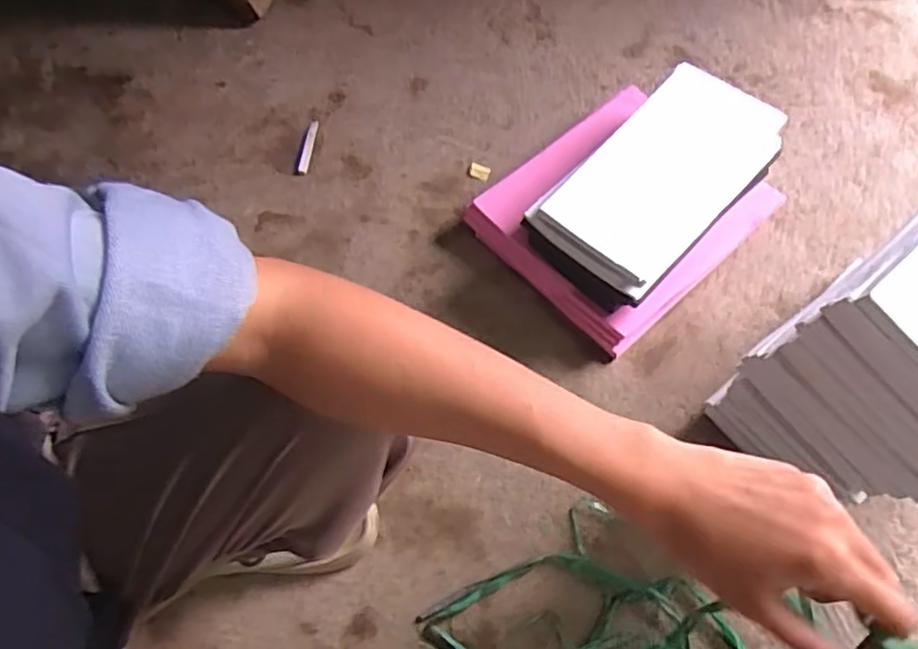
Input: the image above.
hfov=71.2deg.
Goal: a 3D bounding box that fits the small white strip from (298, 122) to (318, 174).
[{"bbox_3d":[-0.203,-0.238,0.863,0.011,0.009,0.083,6,64,2],"label":"small white strip"}]

